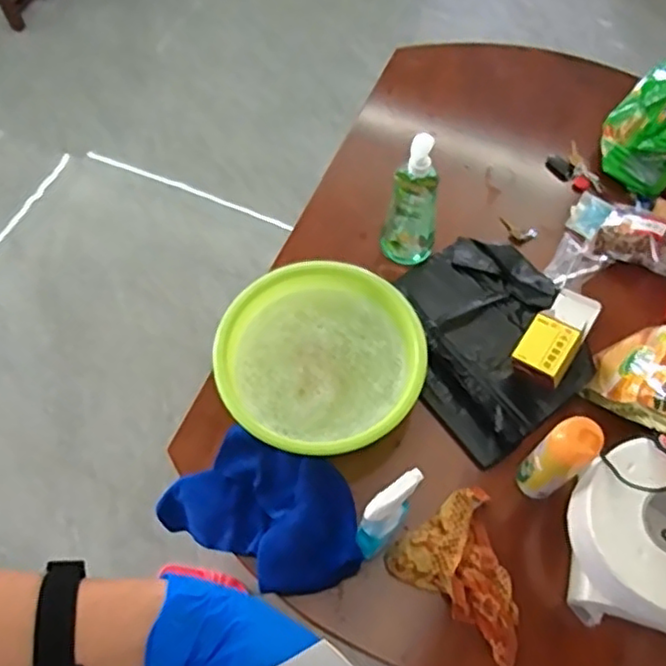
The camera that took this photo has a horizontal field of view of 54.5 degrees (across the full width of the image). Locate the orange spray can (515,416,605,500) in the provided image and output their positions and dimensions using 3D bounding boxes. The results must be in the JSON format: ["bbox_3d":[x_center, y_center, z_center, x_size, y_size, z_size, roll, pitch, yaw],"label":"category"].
[{"bbox_3d":[0.330,0.187,0.950,0.066,0.203,0.066,0,63,-1],"label":"orange spray can"}]

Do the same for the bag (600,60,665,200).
[{"bbox_3d":[0.639,-0.413,1.279,0.169,0.183,0.176,28,66,13],"label":"bag"}]

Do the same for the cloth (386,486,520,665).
[{"bbox_3d":[0.221,0.353,0.978,0.225,0.047,0.184,38,68,17],"label":"cloth"}]

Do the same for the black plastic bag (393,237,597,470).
[{"bbox_3d":[0.273,0.001,1.153,0.327,0.044,0.357,-34,68,-17],"label":"black plastic bag"}]

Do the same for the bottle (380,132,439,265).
[{"bbox_3d":[0.141,-0.221,1.126,0.092,0.277,0.055,15,64,7],"label":"bottle"}]

